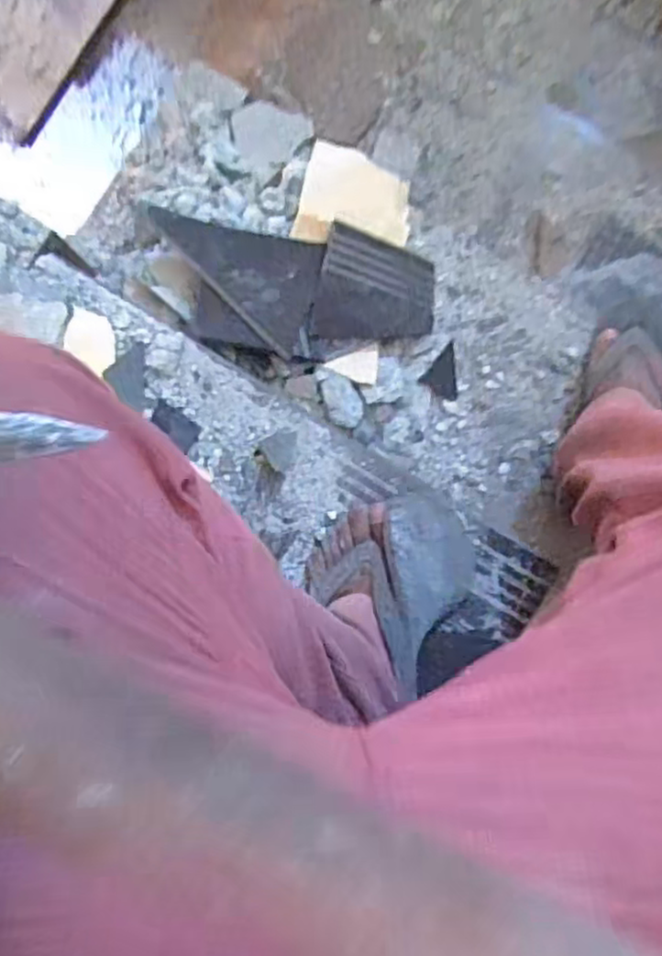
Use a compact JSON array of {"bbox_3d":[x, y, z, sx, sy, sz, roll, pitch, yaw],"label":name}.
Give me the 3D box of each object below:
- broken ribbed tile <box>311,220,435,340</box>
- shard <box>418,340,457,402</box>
[{"bbox_3d":[0.047,-0.209,0.791,0.168,0.014,0.119,-3,93,-35],"label":"broken ribbed tile"},{"bbox_3d":[0.136,-0.119,0.840,0.046,0.008,0.063,44,78,-12],"label":"shard"}]

